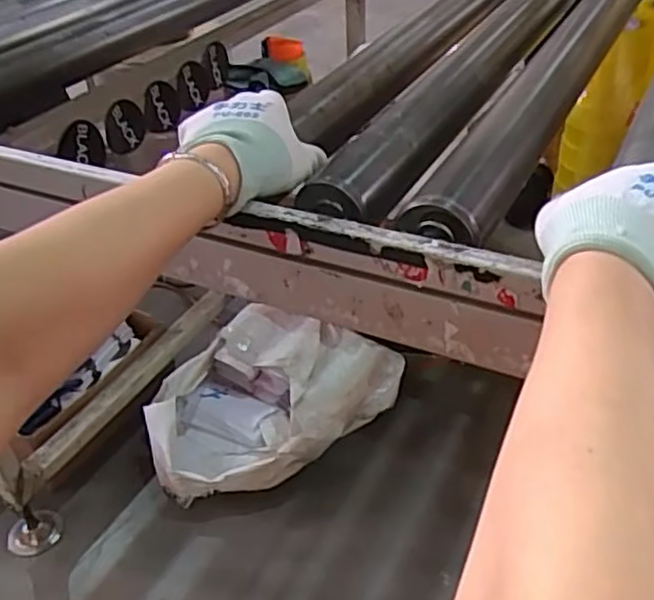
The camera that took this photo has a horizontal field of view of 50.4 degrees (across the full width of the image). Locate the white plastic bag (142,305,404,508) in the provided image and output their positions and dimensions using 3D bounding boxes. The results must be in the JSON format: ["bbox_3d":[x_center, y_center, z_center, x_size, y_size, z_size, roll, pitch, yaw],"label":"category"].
[{"bbox_3d":[-0.113,0.191,1.214,0.337,0.112,0.384,21,45,29],"label":"white plastic bag"}]

